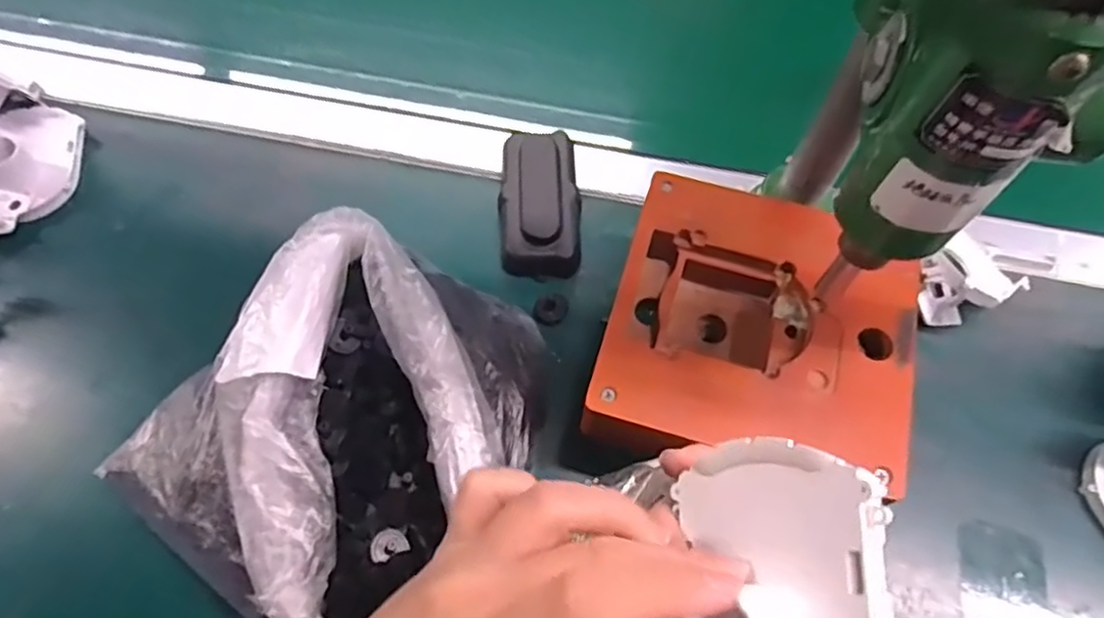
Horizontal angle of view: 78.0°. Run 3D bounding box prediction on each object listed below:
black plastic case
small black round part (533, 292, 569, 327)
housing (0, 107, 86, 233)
[{"bbox_3d":[-0.008,-0.072,0.446,0.051,0.030,0.094,0,62,-2],"label":"black plastic case"},{"bbox_3d":[-0.001,0.001,0.427,0.020,0.005,0.023,17,63,7],"label":"small black round part"},{"bbox_3d":[-0.353,-0.094,0.452,0.066,0.035,0.105,-1,62,-2],"label":"housing"}]

